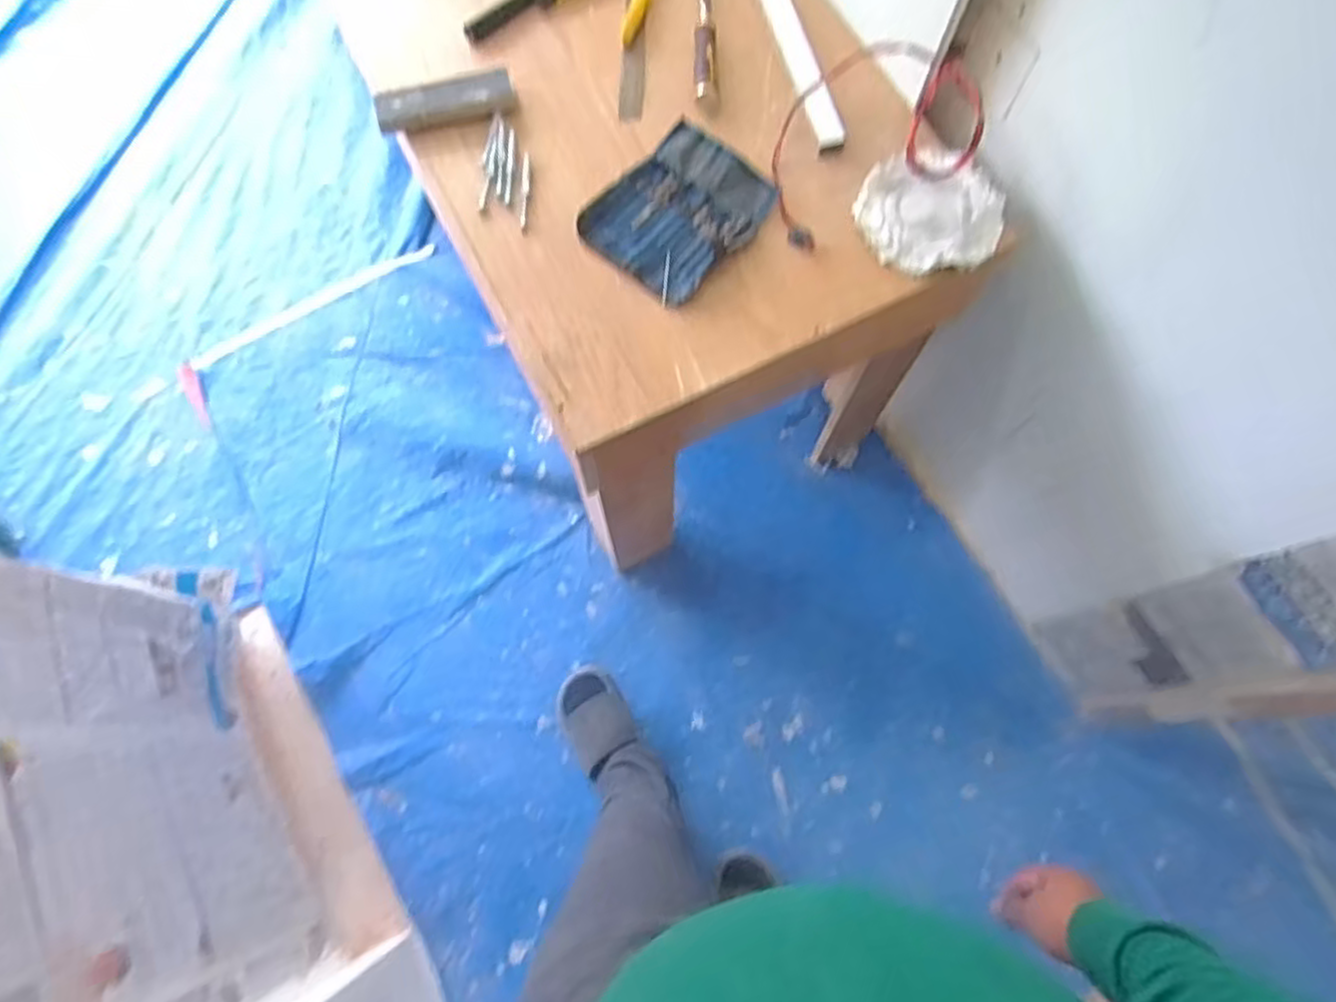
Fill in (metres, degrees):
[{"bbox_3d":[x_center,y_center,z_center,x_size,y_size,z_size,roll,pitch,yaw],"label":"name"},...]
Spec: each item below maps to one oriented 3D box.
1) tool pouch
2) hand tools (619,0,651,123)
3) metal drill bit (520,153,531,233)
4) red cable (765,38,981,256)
[{"bbox_3d":[0.013,-0.360,0.911,0.176,0.032,0.208,40,77,11],"label":"tool pouch"},{"bbox_3d":[-0.046,-0.612,1.001,0.033,0.020,0.230,2,73,1],"label":"hand tools"},{"bbox_3d":[-0.178,-0.386,0.925,0.011,0.006,0.119,-1,73,0],"label":"metal drill bit"},{"bbox_3d":[0.253,-0.459,0.913,0.235,0.093,0.296,2,73,1],"label":"red cable"}]

